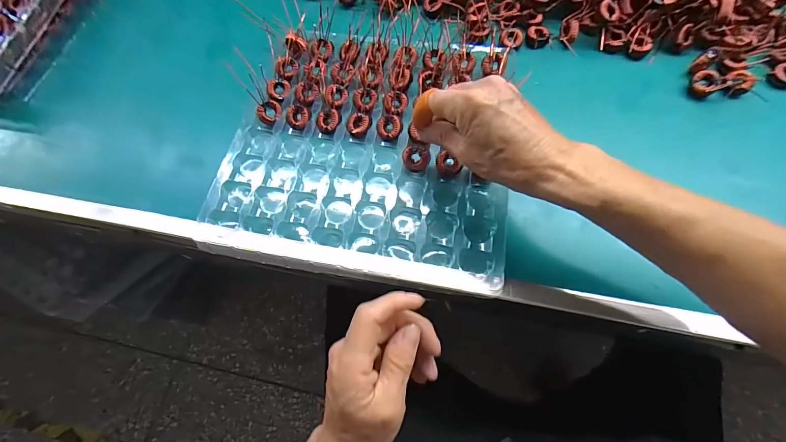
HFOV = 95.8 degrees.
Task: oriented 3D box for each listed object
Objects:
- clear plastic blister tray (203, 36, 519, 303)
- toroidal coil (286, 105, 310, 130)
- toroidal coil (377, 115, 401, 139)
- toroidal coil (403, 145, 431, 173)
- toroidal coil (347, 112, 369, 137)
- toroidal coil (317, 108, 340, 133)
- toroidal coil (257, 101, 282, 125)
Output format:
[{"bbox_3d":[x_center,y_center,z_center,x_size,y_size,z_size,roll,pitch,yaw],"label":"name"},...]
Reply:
[{"bbox_3d":[-0.025,-0.079,0.374,0.277,0.030,0.275,8,71,5],"label":"clear plastic blister tray"},{"bbox_3d":[-0.106,-0.115,0.392,0.027,0.010,0.023,24,70,12],"label":"toroidal coil"},{"bbox_3d":[-0.004,-0.101,0.376,0.025,0.011,0.025,-1,67,2],"label":"toroidal coil"},{"bbox_3d":[0.024,-0.063,0.361,0.026,0.010,0.027,8,113,20],"label":"toroidal coil"},{"bbox_3d":[-0.038,-0.106,0.383,0.023,0.009,0.029,-19,67,-6],"label":"toroidal coil"},{"bbox_3d":[-0.071,-0.110,0.389,0.024,0.007,0.026,-1,67,2],"label":"toroidal coil"},{"bbox_3d":[-0.137,-0.121,0.394,0.027,0.009,0.020,-32,69,-11],"label":"toroidal coil"}]

